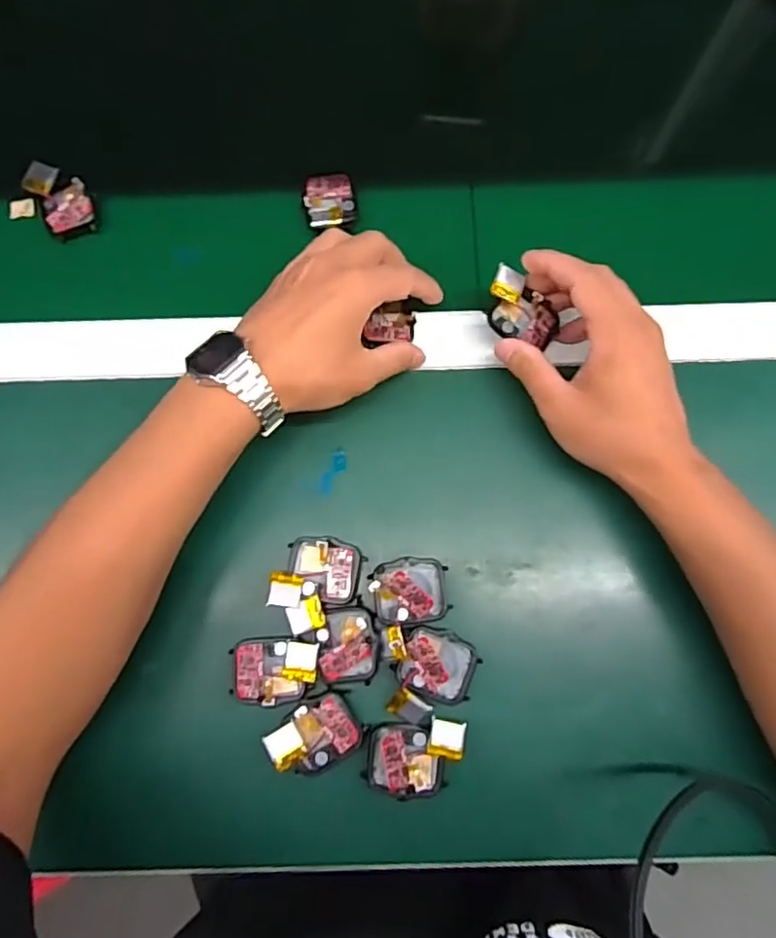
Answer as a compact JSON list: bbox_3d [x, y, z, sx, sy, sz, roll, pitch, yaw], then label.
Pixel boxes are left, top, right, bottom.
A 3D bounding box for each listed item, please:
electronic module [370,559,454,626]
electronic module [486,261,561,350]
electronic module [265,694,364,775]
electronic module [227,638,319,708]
[{"bbox_3d":[0.014,0.074,0.366,0.045,0.022,0.038,-9,79,-1],"label":"electronic module"},{"bbox_3d":[0.086,-0.100,0.375,0.046,0.021,0.040,12,79,3],"label":"electronic module"},{"bbox_3d":[-0.042,0.154,0.343,0.048,0.011,0.036,-37,81,-6],"label":"electronic module"},{"bbox_3d":[-0.066,0.119,0.355,0.050,0.012,0.037,-3,79,0],"label":"electronic module"}]

